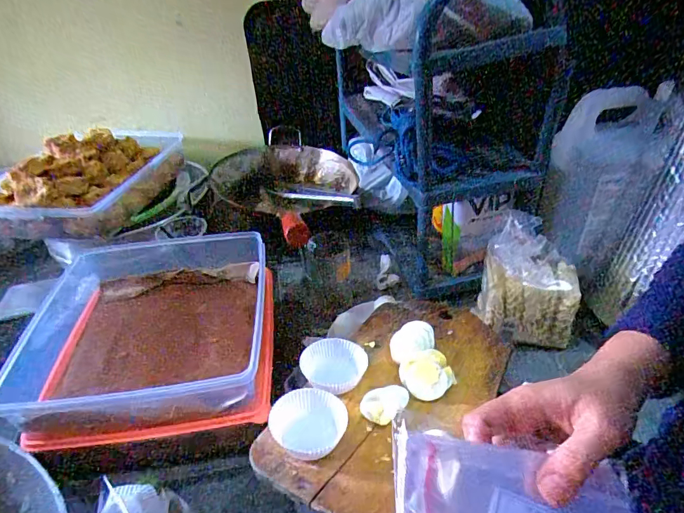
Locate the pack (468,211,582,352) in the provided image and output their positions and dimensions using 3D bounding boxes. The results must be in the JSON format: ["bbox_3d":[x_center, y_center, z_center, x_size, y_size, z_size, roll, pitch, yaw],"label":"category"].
[{"bbox_3d":[0.277,0.037,0.638,0.130,0.161,0.102,4,38,7],"label":"pack"}]

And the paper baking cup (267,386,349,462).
[{"bbox_3d":[-0.030,0.152,0.397,0.069,0.019,0.062,-22,42,-25],"label":"paper baking cup"}]

